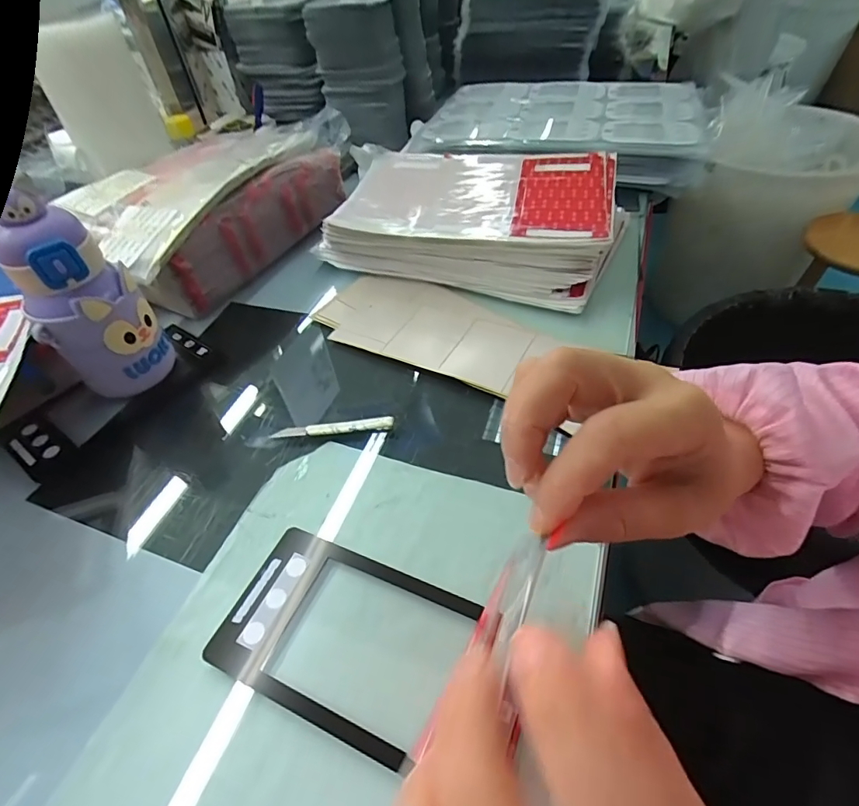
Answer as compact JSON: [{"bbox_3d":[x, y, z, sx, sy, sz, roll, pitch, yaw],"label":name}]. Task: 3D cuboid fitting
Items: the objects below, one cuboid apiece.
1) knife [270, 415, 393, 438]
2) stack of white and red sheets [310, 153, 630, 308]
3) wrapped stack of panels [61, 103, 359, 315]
[{"bbox_3d":[-0.088,0.024,0.429,0.110,0.011,0.011,-4,48,3],"label":"knife"},{"bbox_3d":[0.056,-0.231,0.594,0.348,0.070,0.236,11,50,16],"label":"stack of white and red sheets"},{"bbox_3d":[-0.287,-0.267,0.641,0.210,0.106,0.371,19,53,22],"label":"wrapped stack of panels"}]

